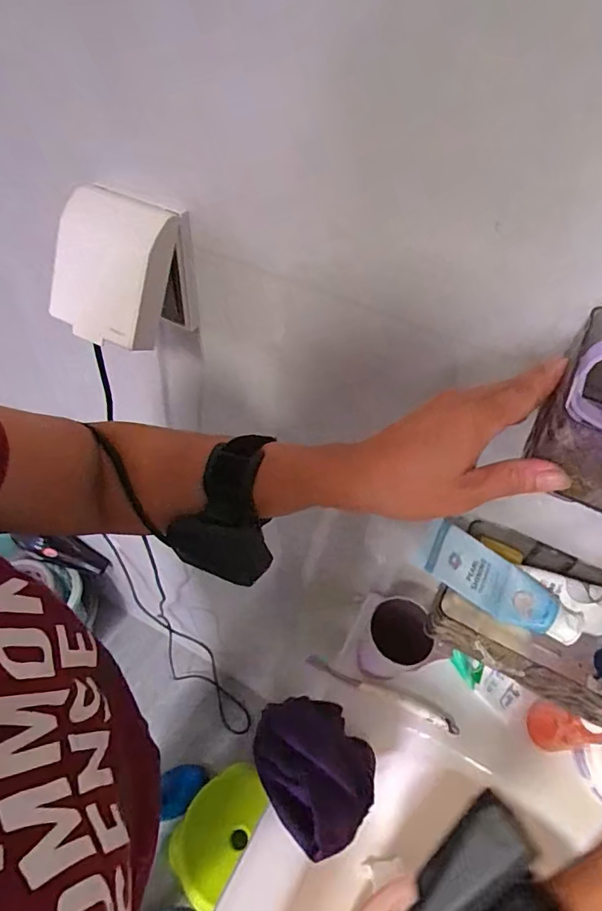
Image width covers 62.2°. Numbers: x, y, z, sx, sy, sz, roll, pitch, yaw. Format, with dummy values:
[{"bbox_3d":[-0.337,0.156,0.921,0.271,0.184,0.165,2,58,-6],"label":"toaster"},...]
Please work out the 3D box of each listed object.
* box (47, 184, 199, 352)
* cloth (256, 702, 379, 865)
[{"bbox_3d":[-0.169,-0.158,0.443,0.120,0.114,0.086,16,51,9],"label":"box"},{"bbox_3d":[0.014,0.317,0.519,0.114,0.064,0.140,-31,58,-26],"label":"cloth"}]

